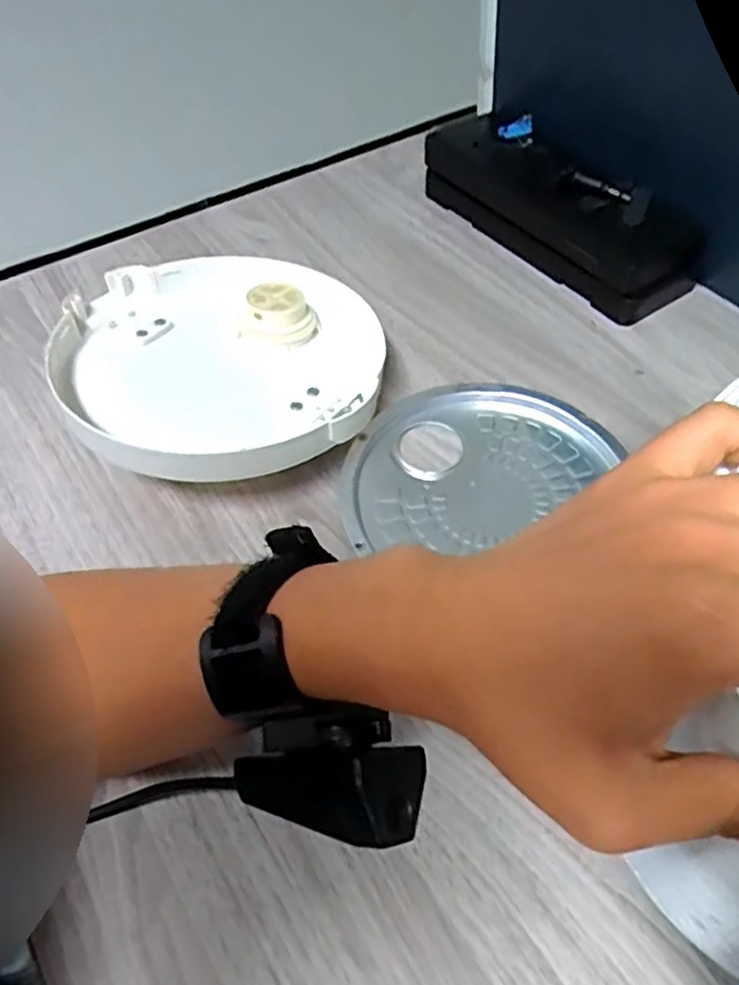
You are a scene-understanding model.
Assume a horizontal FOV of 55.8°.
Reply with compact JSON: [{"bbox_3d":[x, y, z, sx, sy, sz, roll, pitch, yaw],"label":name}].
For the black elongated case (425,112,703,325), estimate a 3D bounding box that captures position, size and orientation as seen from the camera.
[{"bbox_3d":[0.151,-0.237,0.579,0.082,0.066,0.245,-30,54,-21],"label":"black elongated case"}]

